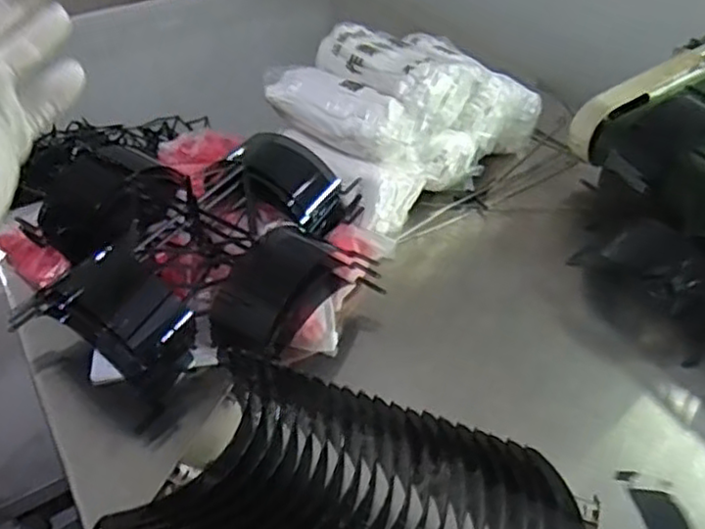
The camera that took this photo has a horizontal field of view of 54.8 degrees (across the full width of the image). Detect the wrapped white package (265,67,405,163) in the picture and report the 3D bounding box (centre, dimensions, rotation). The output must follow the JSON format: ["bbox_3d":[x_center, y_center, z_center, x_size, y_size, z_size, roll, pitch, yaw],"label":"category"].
[{"bbox_3d":[-0.028,-0.190,0.834,0.091,0.056,0.216,-25,47,-27],"label":"wrapped white package"}]

